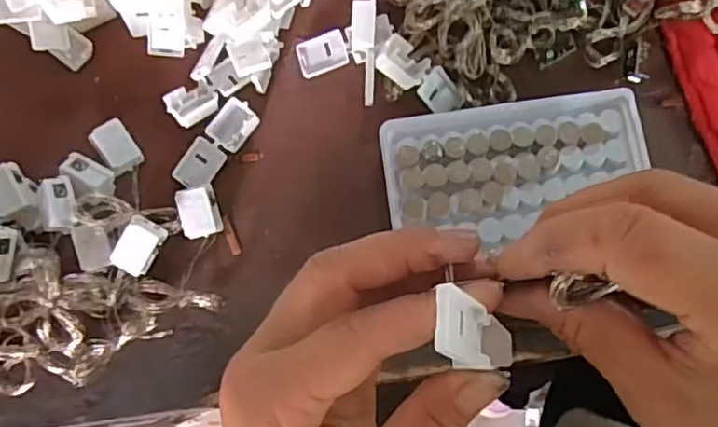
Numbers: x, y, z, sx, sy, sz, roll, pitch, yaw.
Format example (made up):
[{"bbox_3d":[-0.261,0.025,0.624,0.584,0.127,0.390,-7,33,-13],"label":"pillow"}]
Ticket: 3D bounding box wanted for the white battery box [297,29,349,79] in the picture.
[{"bbox_3d":[-0.020,-0.090,0.364,0.028,0.007,0.022,-16,80,1],"label":"white battery box"}]

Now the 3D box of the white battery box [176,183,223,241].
[{"bbox_3d":[-0.087,-0.001,0.348,0.019,0.015,0.026,-16,82,2],"label":"white battery box"}]

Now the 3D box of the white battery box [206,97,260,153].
[{"bbox_3d":[-0.070,-0.050,0.359,0.022,0.006,0.026,41,85,9],"label":"white battery box"}]

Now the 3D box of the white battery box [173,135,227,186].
[{"bbox_3d":[-0.088,-0.027,0.358,0.022,0.007,0.028,31,84,8],"label":"white battery box"}]

